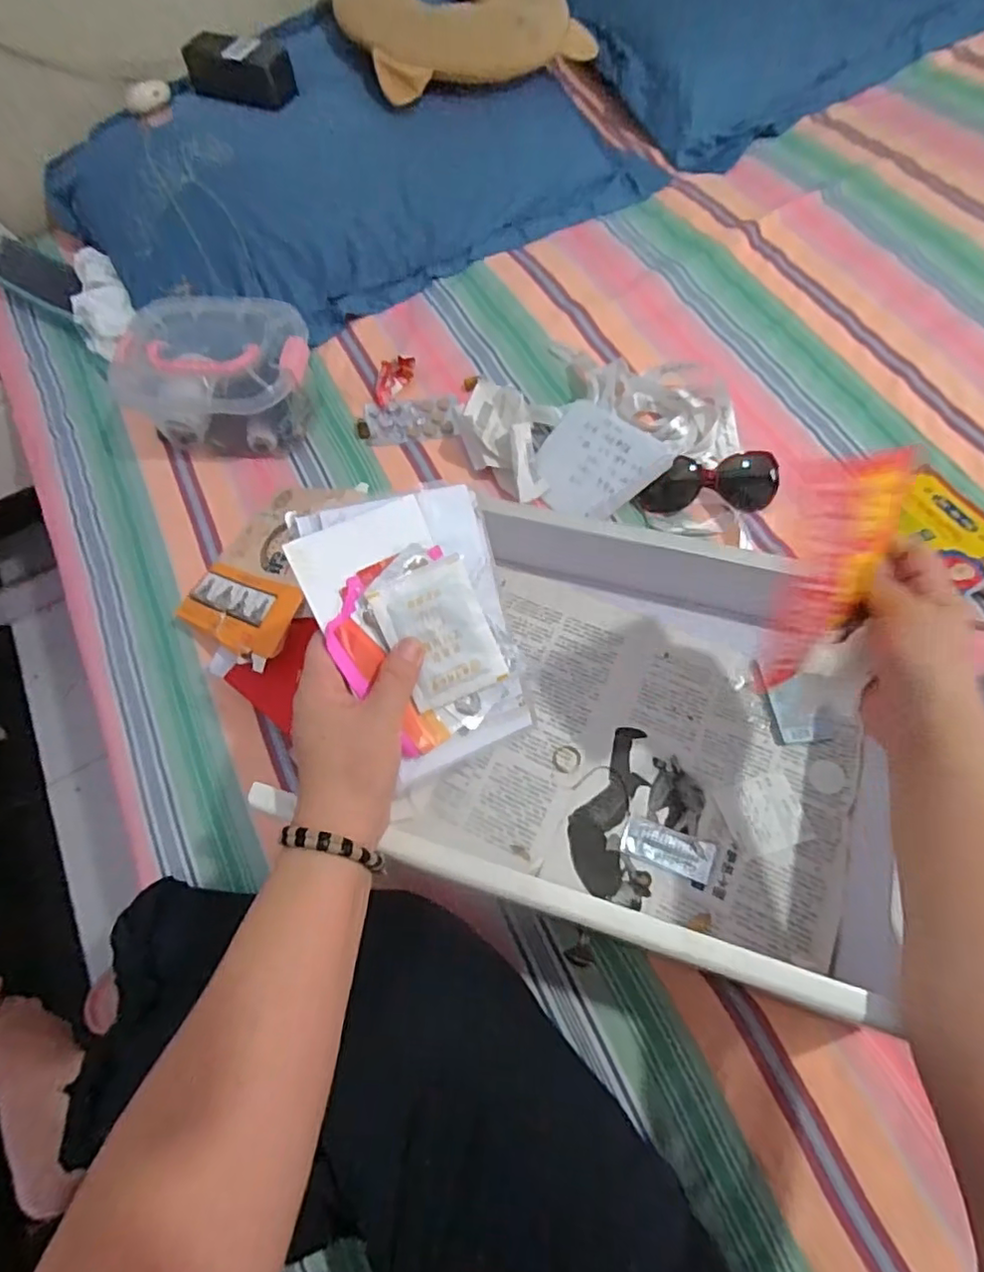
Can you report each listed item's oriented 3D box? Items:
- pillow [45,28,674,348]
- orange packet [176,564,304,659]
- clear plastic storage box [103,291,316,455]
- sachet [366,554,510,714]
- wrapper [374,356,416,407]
[{"bbox_3d":[-0.186,-0.634,0.819,0.750,0.132,0.383,-26,67,-9],"label":"pillow"},{"bbox_3d":[-0.238,-0.025,0.579,0.135,0.010,0.070,20,67,30],"label":"orange packet"},{"bbox_3d":[-0.297,-0.286,0.689,0.201,0.103,0.137,7,66,6],"label":"clear plastic storage box"},{"bbox_3d":[-0.031,-0.001,0.373,0.059,0.008,0.081,-24,99,-10],"label":"sachet"},{"bbox_3d":[-0.119,-0.304,0.723,0.032,0.022,0.064,29,70,15],"label":"wrapper"}]

